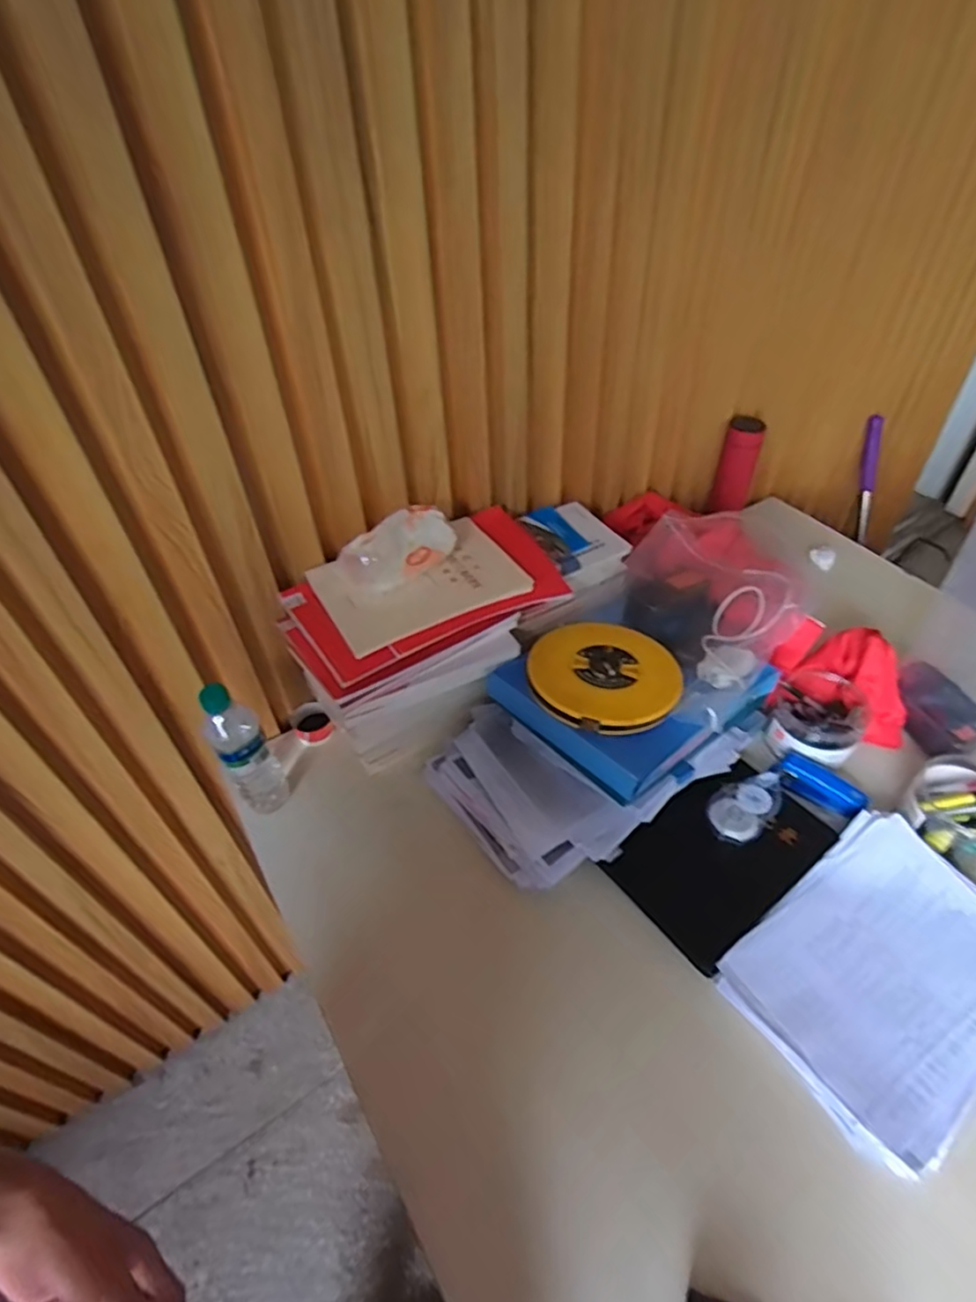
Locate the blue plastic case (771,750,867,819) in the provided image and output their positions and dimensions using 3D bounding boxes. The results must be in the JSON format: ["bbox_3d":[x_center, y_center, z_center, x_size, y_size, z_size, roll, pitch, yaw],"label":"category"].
[{"bbox_3d":[0.445,0.178,0.878,0.112,0.025,0.043,33,55,31],"label":"blue plastic case"}]

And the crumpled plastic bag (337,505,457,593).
[{"bbox_3d":[-0.108,-0.127,0.795,0.139,0.066,0.051,-26,49,-21],"label":"crumpled plastic bag"}]

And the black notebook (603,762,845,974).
[{"bbox_3d":[0.281,0.243,0.793,0.238,0.012,0.161,-35,59,-20],"label":"black notebook"}]

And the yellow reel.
[{"bbox_3d":[0.143,0.026,0.807,0.178,0.022,0.175,-2,45,2],"label":"yellow reel"}]

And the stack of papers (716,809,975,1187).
[{"bbox_3d":[0.432,0.339,0.704,0.318,0.022,0.230,-29,50,-23],"label":"stack of papers"}]

